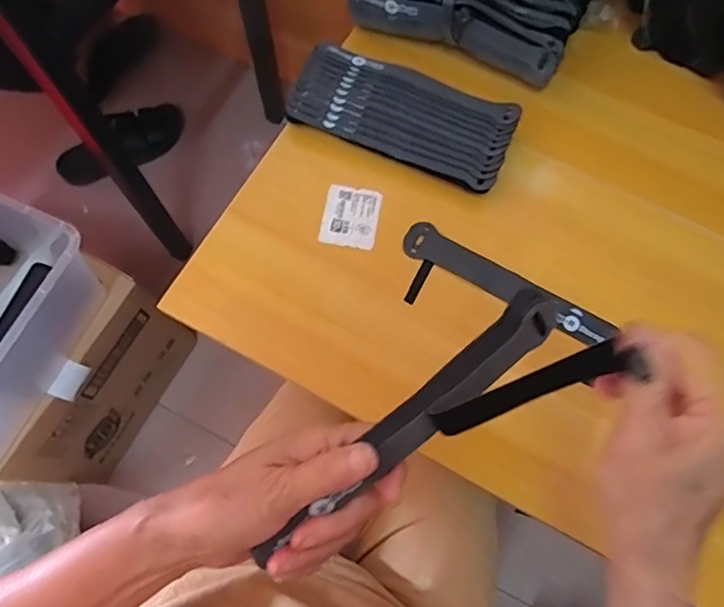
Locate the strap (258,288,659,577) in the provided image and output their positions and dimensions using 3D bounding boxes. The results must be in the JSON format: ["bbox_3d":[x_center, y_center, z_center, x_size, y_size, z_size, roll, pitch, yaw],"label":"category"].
[{"bbox_3d":[0.032,0.064,0.273,0.201,0.026,0.056,-34,74,3],"label":"strap"}]

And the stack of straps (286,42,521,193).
[{"bbox_3d":[0.037,-0.173,0.499,0.198,0.034,0.084,23,73,8],"label":"stack of straps"}]

